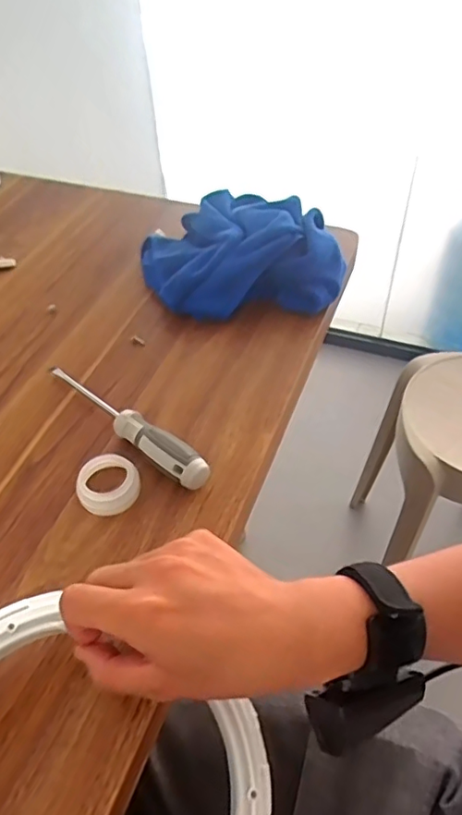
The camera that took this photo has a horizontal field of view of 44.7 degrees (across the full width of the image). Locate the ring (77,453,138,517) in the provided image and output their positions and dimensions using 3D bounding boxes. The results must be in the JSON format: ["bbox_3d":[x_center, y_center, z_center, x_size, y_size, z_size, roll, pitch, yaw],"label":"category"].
[{"bbox_3d":[-0.090,0.056,0.411,0.043,0.016,0.043,-2,48,2],"label":"ring"}]

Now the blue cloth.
[{"bbox_3d":[0.008,-0.162,0.574,0.205,0.065,0.158,-2,47,1],"label":"blue cloth"}]

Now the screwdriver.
[{"bbox_3d":[-0.091,0.009,0.446,0.186,0.029,0.023,32,57,28],"label":"screwdriver"}]

